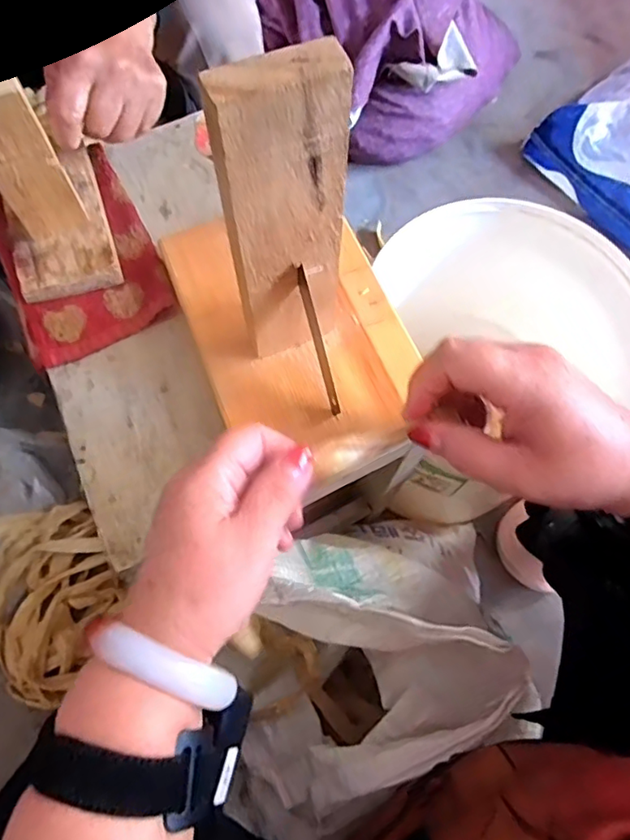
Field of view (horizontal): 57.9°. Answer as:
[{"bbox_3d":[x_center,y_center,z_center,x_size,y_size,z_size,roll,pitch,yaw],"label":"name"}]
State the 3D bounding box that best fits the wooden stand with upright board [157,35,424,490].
[{"bbox_3d":[-0.013,-0.101,0.313,0.133,0.200,0.196,-21,70,-10],"label":"wooden stand with upright board"}]

